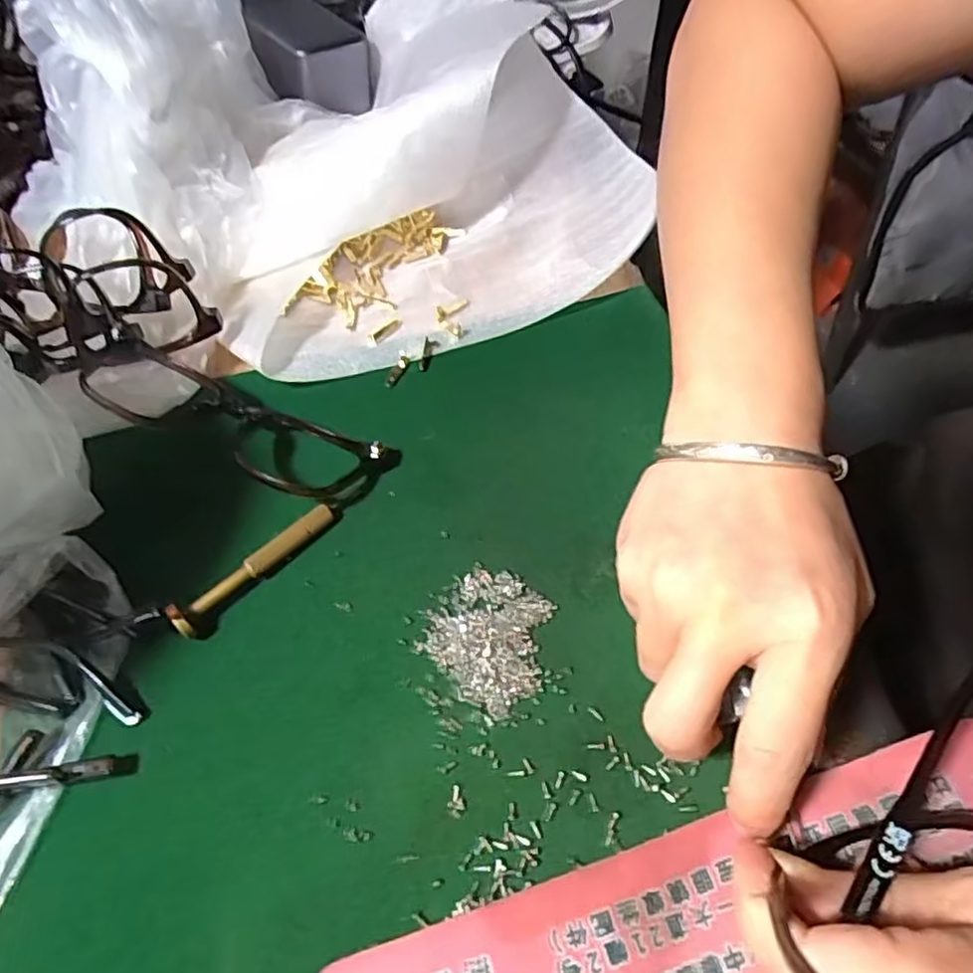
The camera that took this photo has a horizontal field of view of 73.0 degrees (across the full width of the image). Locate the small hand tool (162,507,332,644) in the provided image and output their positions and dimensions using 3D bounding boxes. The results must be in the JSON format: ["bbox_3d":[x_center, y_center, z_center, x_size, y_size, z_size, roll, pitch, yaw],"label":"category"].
[{"bbox_3d":[-0.094,0.032,0.269,0.010,0.015,0.074,37,67,25],"label":"small hand tool"}]

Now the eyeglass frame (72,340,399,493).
[{"bbox_3d":[-0.118,-0.031,0.298,0.148,0.038,0.052,21,61,17],"label":"eyeglass frame"}]

